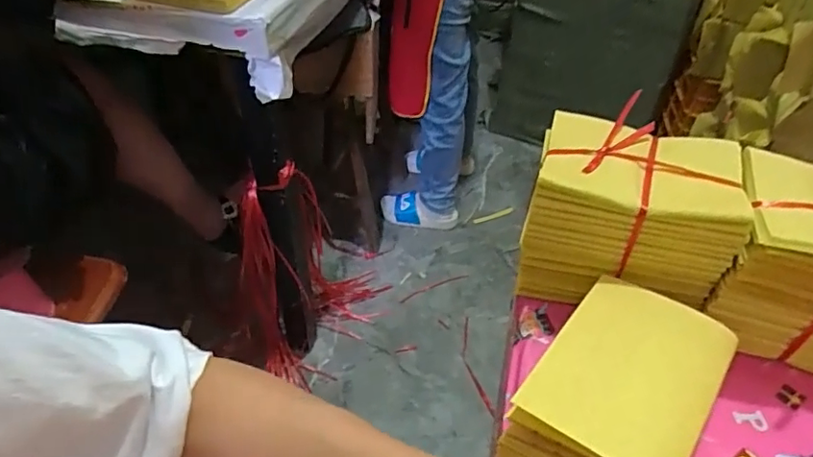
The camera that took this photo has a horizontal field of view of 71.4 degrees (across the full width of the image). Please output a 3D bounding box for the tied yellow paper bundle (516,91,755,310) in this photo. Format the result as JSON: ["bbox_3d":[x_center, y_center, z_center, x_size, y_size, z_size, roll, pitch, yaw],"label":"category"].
[{"bbox_3d":[0.197,-0.011,0.520,0.163,0.127,0.119,13,45,11],"label":"tied yellow paper bundle"}]

